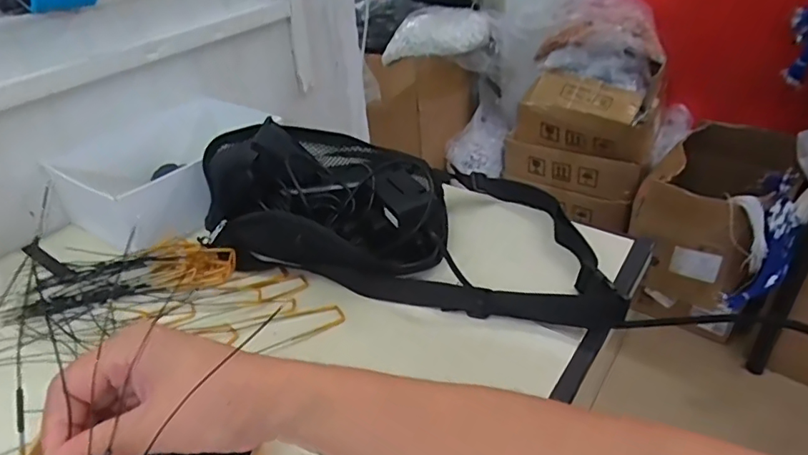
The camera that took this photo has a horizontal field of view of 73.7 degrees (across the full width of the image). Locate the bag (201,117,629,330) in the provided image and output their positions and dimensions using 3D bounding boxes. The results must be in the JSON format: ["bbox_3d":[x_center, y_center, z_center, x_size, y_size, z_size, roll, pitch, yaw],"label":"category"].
[{"bbox_3d":[-0.006,-0.028,0.555,0.426,0.102,0.201,7,36,16],"label":"bag"}]

